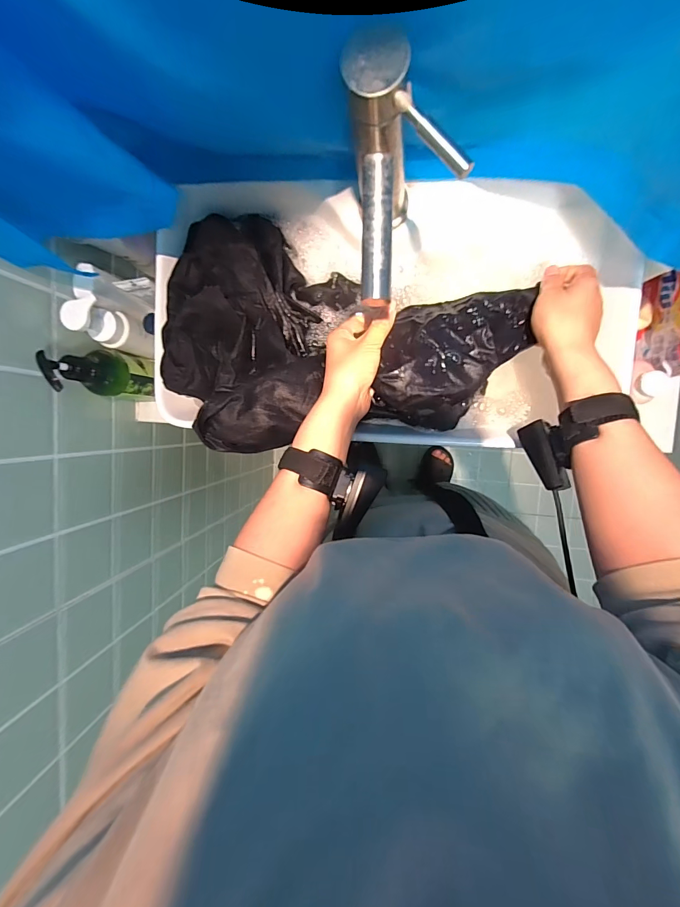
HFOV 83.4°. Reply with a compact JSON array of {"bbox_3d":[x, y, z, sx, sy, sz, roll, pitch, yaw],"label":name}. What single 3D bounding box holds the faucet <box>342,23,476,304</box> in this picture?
[{"bbox_3d":[0.053,-0.204,0.327,0.076,0.169,0.146,-4,93,7],"label":"faucet"}]

